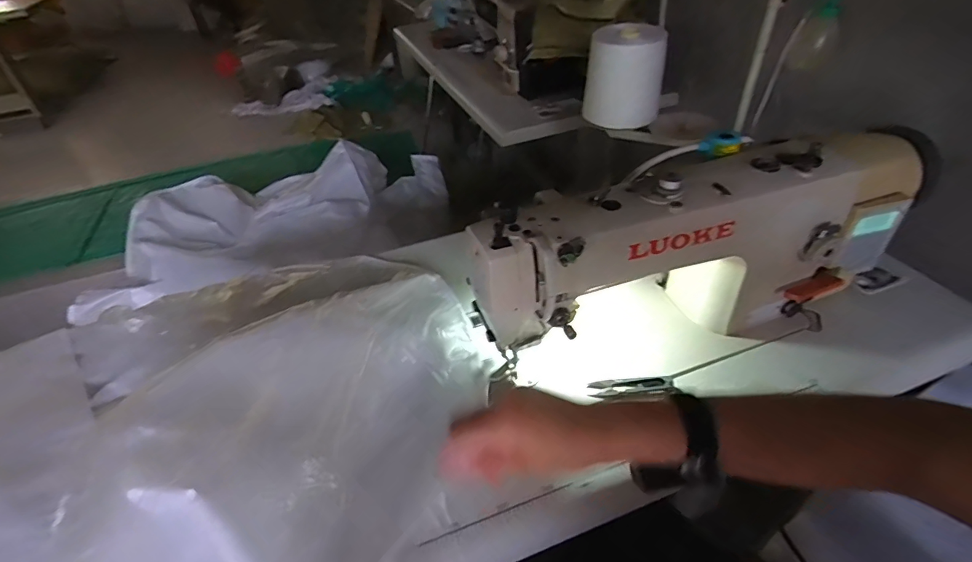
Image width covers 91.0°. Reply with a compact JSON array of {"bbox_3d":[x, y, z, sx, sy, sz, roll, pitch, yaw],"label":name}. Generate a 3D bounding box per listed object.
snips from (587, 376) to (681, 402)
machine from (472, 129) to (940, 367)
[{"bbox_3d":[0.180,0.131,0.583,0.104,0.016,0.020,-4,41,1],"label":"snips"},{"bbox_3d":[0.266,-0.048,0.588,0.581,0.227,0.161,-15,42,-11],"label":"machine"}]

